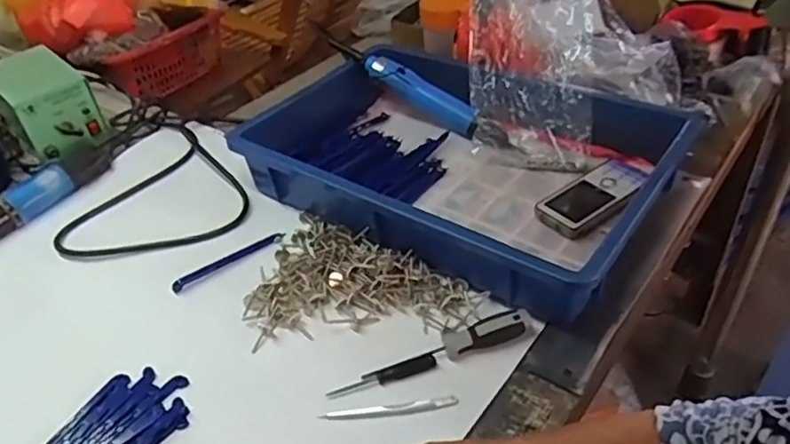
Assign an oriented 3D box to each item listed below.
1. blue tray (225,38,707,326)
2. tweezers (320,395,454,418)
[{"bbox_3d":[0.061,-0.073,0.680,0.433,0.078,0.275,25,49,30],"label":"blue tray"},{"bbox_3d":[-0.005,0.147,0.493,0.106,0.004,0.011,-6,40,-2],"label":"tweezers"}]

